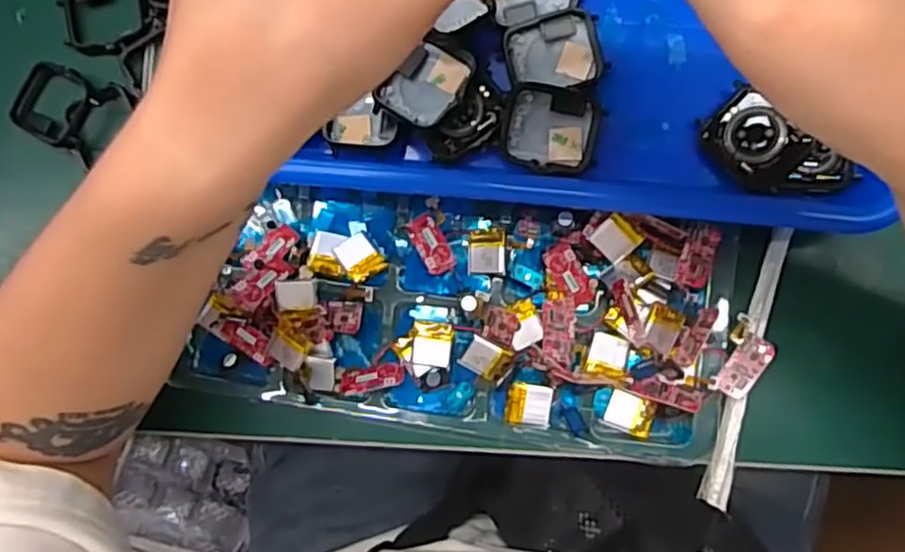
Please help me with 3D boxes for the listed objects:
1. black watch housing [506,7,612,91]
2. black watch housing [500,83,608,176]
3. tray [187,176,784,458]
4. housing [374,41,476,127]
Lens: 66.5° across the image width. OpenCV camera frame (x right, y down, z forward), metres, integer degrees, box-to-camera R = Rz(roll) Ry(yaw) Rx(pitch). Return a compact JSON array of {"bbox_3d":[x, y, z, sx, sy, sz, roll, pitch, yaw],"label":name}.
[{"bbox_3d":[0.047,-0.102,0.317,0.043,0.007,0.033,-14,82,2],"label":"black watch housing"},{"bbox_3d":[0.044,-0.066,0.315,0.043,0.009,0.038,5,98,1],"label":"black watch housing"},{"bbox_3d":[0.007,0.018,0.319,0.249,0.024,0.117,8,84,5],"label":"tray"},{"bbox_3d":[-0.011,-0.085,0.309,0.032,0.010,0.039,31,86,7],"label":"housing"}]

